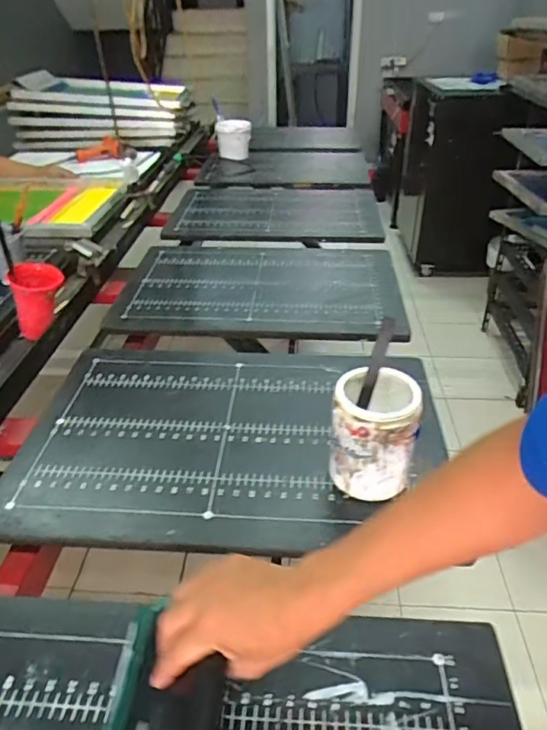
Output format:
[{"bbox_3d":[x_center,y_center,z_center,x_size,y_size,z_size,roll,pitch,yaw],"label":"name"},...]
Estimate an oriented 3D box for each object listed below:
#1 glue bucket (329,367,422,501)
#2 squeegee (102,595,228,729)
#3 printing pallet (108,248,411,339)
[{"bbox_3d":[0.122,0.090,0.651,0.094,0.143,0.094,-1,34,1],"label":"glue bucket"},{"bbox_3d":[-0.096,0.278,0.459,0.105,0.055,0.160,0,34,2],"label":"squeegee"},{"bbox_3d":[-0.023,-0.182,1.163,0.567,0.023,0.412,2,34,5],"label":"printing pallet"}]

